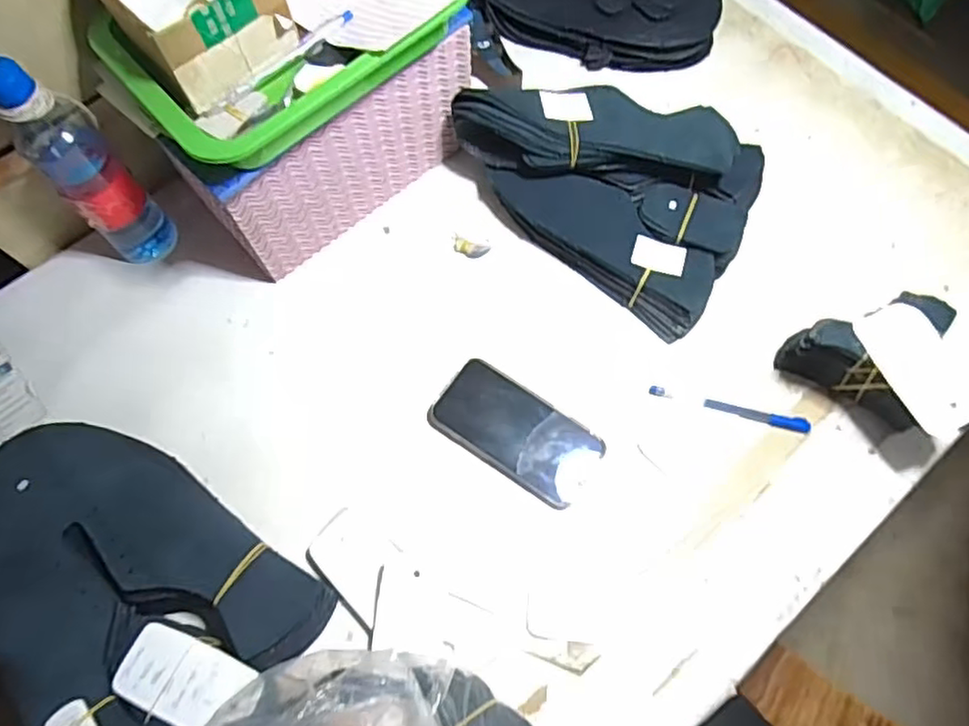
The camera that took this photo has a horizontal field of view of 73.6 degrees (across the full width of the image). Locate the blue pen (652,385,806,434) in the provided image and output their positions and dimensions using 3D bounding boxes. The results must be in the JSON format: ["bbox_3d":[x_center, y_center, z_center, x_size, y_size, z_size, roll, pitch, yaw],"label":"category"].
[{"bbox_3d":[0.220,0.042,0.583,0.141,0.009,0.013,12,69,4],"label":"blue pen"}]

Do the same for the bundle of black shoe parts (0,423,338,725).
[{"bbox_3d":[-0.284,0.165,0.513,0.206,0.053,0.275,-41,74,-14],"label":"bundle of black shoe parts"}]

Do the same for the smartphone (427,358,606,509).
[{"bbox_3d":[0.029,0.060,0.571,0.147,0.010,0.072,34,78,8],"label":"smartphone"}]

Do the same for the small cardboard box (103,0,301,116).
[{"bbox_3d":[-0.214,-0.265,0.478,0.104,0.071,0.106,-37,73,-13],"label":"small cardboard box"}]

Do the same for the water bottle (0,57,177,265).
[{"bbox_3d":[-0.336,-0.163,0.545,0.054,0.215,0.052,-40,74,-14],"label":"water bottle"}]

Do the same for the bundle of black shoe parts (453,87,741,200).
[{"bbox_3d":[0.109,-0.218,0.611,0.274,0.066,0.086,4,69,1],"label":"bundle of black shoe parts"}]

